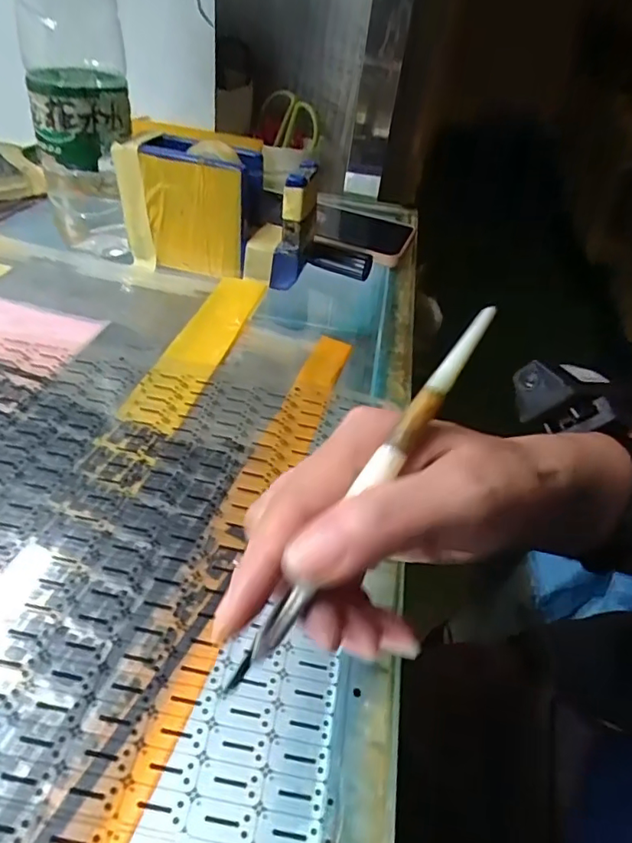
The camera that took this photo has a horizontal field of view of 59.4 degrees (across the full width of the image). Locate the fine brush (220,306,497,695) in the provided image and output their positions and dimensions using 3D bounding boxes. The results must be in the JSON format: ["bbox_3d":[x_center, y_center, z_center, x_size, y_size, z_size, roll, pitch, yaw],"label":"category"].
[{"bbox_3d":[0.018,0.021,0.181,0.008,0.009,0.150,31,82,25],"label":"fine brush"}]

